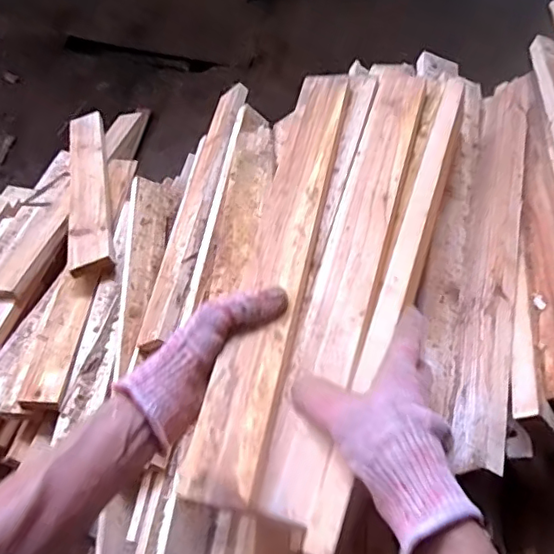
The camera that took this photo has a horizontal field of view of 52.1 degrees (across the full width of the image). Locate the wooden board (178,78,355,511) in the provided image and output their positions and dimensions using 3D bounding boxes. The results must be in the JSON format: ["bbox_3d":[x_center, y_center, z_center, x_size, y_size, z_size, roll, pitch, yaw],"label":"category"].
[{"bbox_3d":[0.011,-0.038,0.513,0.055,0.018,0.471,12,53,3],"label":"wooden board"}]

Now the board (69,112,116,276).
[{"bbox_3d":[-0.328,-0.170,0.988,0.065,0.027,0.481,-11,39,-12],"label":"board"}]

